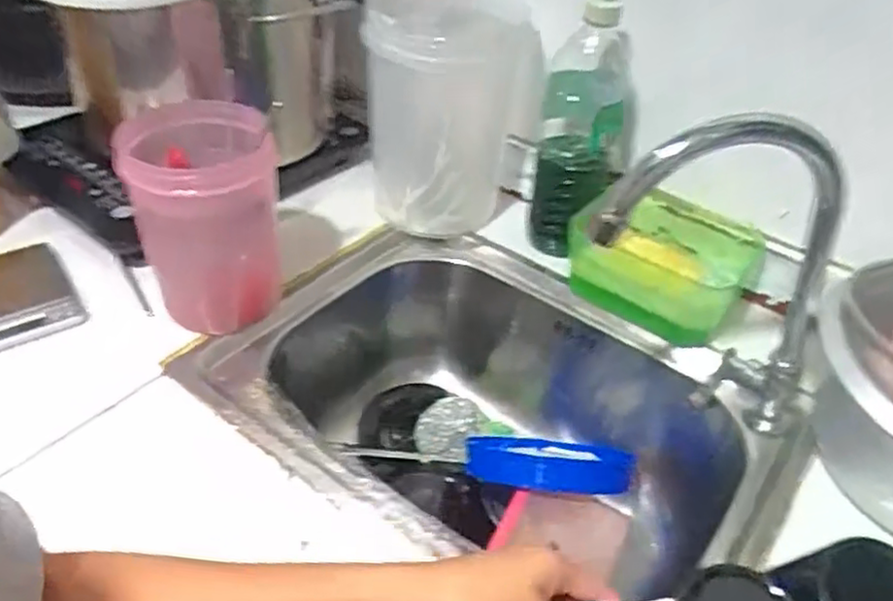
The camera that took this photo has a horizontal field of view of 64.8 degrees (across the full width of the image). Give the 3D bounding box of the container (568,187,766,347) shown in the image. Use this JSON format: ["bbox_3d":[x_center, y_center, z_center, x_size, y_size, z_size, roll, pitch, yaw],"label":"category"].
[{"bbox_3d":[0.213,-0.037,0.700,0.162,0.072,0.136,27,45,24],"label":"container"}]

